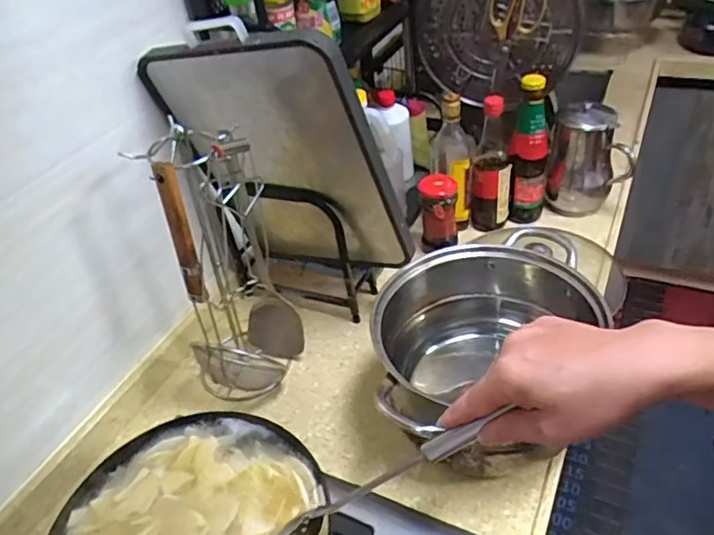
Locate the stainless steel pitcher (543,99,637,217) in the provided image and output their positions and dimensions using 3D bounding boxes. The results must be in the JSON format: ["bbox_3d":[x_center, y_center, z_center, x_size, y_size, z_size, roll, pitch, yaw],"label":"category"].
[{"bbox_3d":[0.426,-0.181,1.088,0.142,0.219,0.104,9,41,19],"label":"stainless steel pitcher"}]

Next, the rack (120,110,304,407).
[{"bbox_3d":[-0.174,-0.001,0.803,0.146,0.391,0.145,-14,39,-9],"label":"rack"}]

